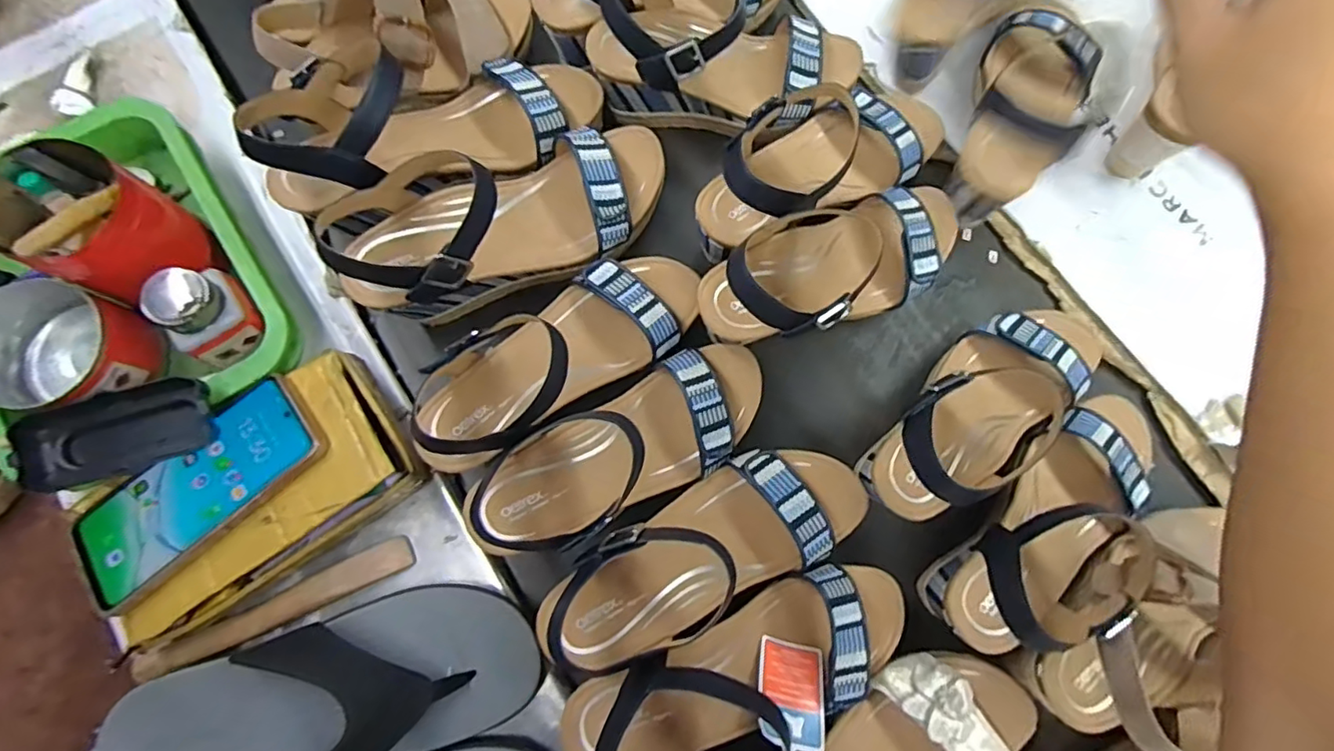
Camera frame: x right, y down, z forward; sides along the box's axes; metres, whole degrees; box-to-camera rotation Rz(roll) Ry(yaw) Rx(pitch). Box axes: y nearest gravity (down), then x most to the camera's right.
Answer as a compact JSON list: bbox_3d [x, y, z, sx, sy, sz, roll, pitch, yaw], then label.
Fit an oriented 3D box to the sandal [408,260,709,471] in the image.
[{"bbox_3d":[-0.071,-0.026,0.424,0.236,0.094,0.089,-33,80,-27],"label":"sandal"}]

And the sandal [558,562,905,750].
[{"bbox_3d":[0.061,0.206,0.381,0.238,0.061,0.097,-15,77,-25],"label":"sandal"}]

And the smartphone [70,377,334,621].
[{"bbox_3d":[-0.313,0.075,0.385,0.163,0.015,0.073,-40,81,-10],"label":"smartphone"}]

